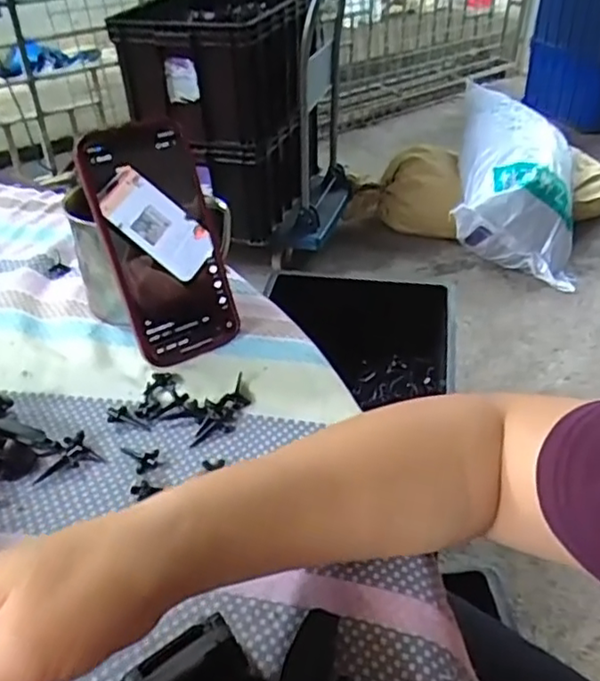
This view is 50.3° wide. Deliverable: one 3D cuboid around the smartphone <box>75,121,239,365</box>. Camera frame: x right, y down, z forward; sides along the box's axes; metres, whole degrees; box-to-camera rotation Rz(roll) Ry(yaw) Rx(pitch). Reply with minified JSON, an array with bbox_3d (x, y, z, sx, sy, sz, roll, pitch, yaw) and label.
[{"bbox_3d":[-0.095,-0.066,0.439,0.076,0.155,0.011,-23,16,-26],"label":"smartphone"}]

